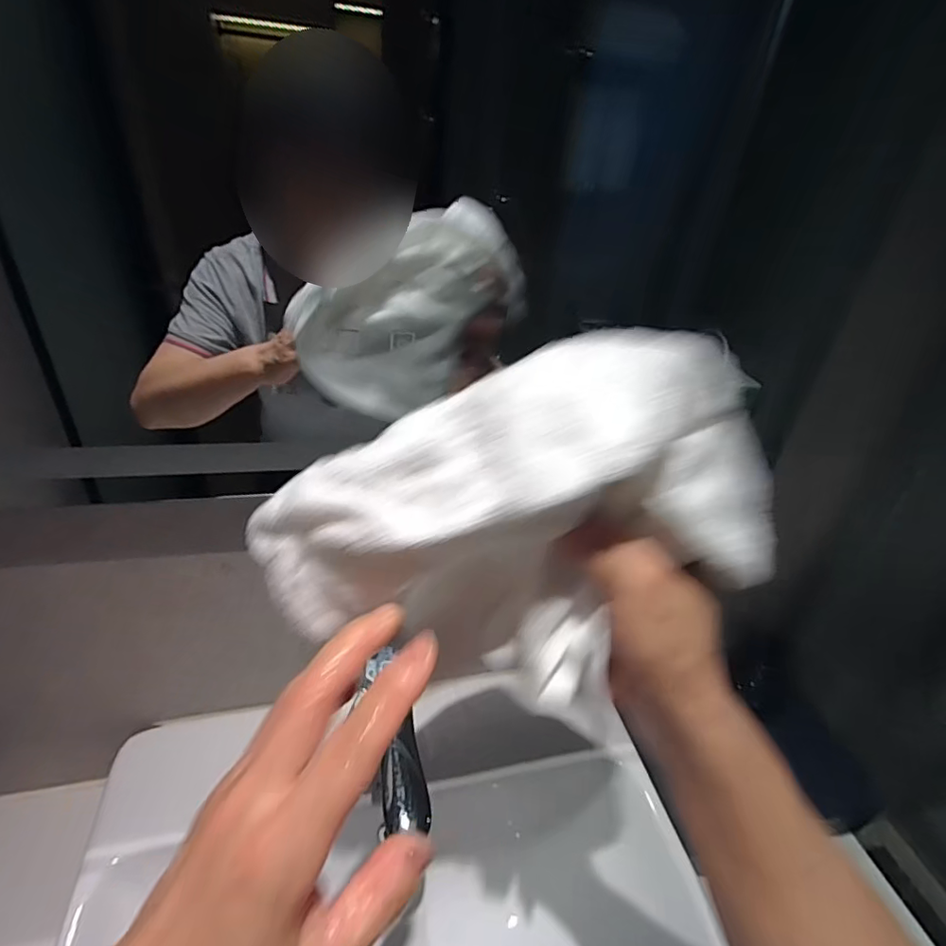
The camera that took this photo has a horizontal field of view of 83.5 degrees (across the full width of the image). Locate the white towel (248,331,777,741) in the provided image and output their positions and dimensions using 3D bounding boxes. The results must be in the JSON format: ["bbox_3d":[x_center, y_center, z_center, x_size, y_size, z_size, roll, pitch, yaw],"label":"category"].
[{"bbox_3d":[0.021,0.027,0.238,0.220,0.165,0.056,4,34,-3],"label":"white towel"}]

